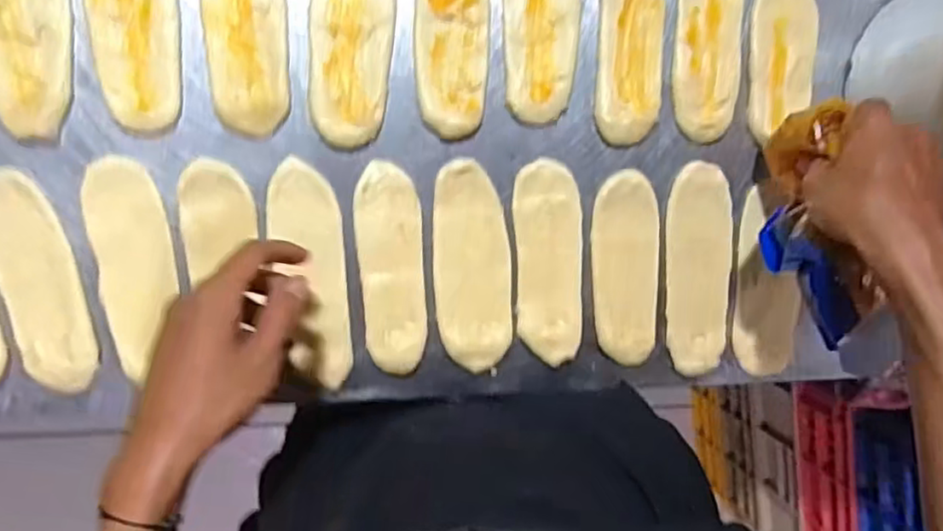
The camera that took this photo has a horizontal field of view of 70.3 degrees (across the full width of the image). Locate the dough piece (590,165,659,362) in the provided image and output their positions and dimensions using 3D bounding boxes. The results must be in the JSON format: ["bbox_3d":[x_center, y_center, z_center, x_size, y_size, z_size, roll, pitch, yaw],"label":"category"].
[{"bbox_3d":[0.133,0.004,0.573,0.057,0.009,0.161,-4,94,-6],"label":"dough piece"}]

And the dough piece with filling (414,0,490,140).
[{"bbox_3d":[-0.015,-0.186,0.537,0.058,0.005,0.160,0,94,-7],"label":"dough piece with filling"}]

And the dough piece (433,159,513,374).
[{"bbox_3d":[0.001,0.001,0.558,0.063,0.007,0.170,-3,94,-6],"label":"dough piece"}]

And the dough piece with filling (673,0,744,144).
[{"bbox_3d":[0.200,-0.180,0.560,0.059,0.006,0.147,1,94,-7],"label":"dough piece with filling"}]

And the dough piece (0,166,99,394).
[{"bbox_3d":[-0.331,0.013,0.509,0.055,0.013,0.170,-14,96,-5],"label":"dough piece"}]

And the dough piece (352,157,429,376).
[{"bbox_3d":[-0.065,0.002,0.545,0.052,0.008,0.165,-3,94,-6],"label":"dough piece"}]

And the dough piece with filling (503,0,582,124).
[{"bbox_3d":[0.058,-0.194,0.544,0.061,0.010,0.148,0,94,-7],"label":"dough piece with filling"}]

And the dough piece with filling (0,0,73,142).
[{"bbox_3d":[-0.330,-0.171,0.492,0.061,0.009,0.153,-6,95,-6],"label":"dough piece with filling"}]

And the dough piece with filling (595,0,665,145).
[{"bbox_3d":[0.132,-0.179,0.553,0.053,0.008,0.152,2,94,-7],"label":"dough piece with filling"}]

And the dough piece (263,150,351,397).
[{"bbox_3d":[-0.130,0.009,0.539,0.057,0.011,0.181,-4,95,-6],"label":"dough piece"}]

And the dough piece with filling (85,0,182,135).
[{"bbox_3d":[-0.254,-0.174,0.504,0.061,0.004,0.143,-2,94,-7],"label":"dough piece with filling"}]

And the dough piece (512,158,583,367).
[{"bbox_3d":[0.066,-0.002,0.566,0.056,0.006,0.167,-3,94,-6],"label":"dough piece"}]

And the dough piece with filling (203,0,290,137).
[{"bbox_3d":[-0.174,-0.184,0.515,0.057,0.005,0.160,-3,94,-6],"label":"dough piece with filling"}]

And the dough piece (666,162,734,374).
[{"bbox_3d":[0.199,0.004,0.579,0.059,0.018,0.179,-2,94,-7],"label":"dough piece"}]

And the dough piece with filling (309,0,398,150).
[{"bbox_3d":[-0.095,-0.174,0.528,0.063,0.005,0.156,5,93,-7],"label":"dough piece with filling"}]

